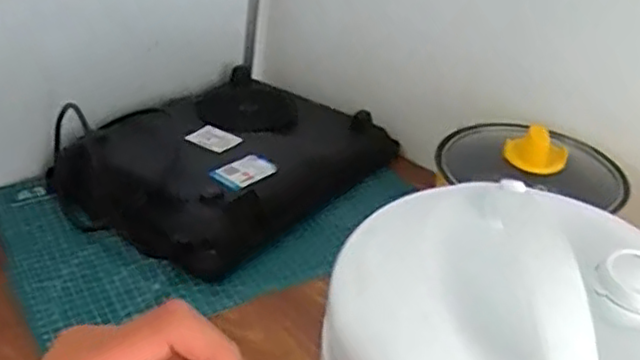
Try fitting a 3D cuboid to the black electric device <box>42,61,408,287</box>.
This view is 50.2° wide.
[{"bbox_3d":[-0.111,-0.038,0.795,0.267,0.069,0.335,25,37,31],"label":"black electric device"}]

